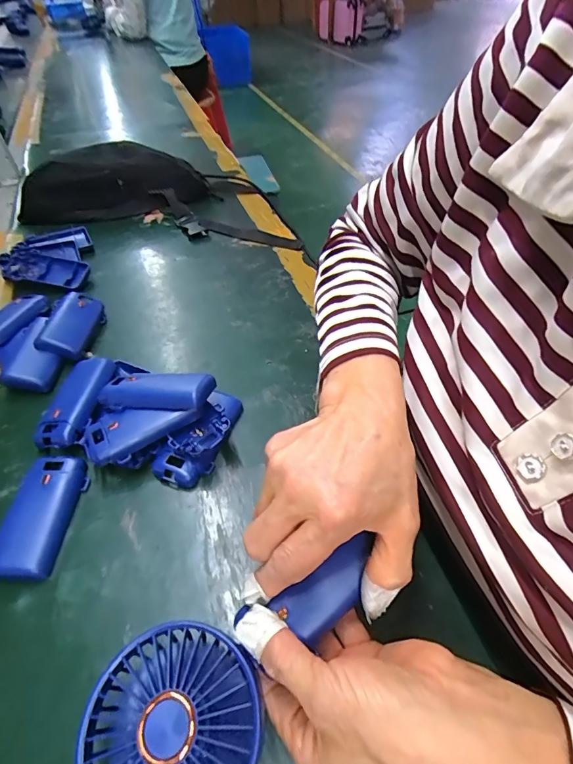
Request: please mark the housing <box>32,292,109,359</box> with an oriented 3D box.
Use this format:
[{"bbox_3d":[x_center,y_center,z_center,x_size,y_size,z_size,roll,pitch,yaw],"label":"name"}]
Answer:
[{"bbox_3d":[-0.227,-0.062,0.427,0.046,0.029,0.093,-2,48,-2],"label":"housing"}]

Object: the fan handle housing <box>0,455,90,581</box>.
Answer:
[{"bbox_3d":[-0.183,0.097,0.298,0.043,0.016,0.091,2,48,1],"label":"fan handle housing"}]

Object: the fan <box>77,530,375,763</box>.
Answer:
[{"bbox_3d":[-0.020,0.148,0.208,0.165,0.031,0.081,-32,55,-17],"label":"fan"}]

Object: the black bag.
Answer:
[{"bbox_3d":[-0.184,-0.310,0.629,0.430,0.060,0.206,7,48,6],"label":"black bag"}]

